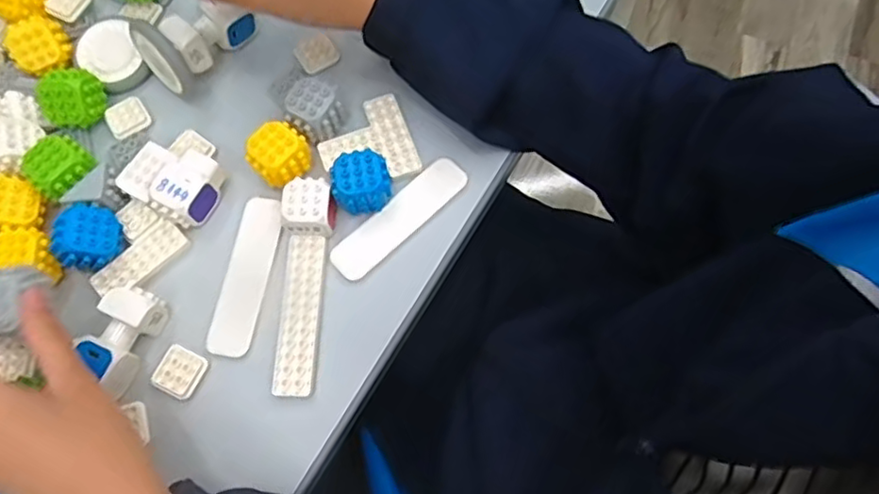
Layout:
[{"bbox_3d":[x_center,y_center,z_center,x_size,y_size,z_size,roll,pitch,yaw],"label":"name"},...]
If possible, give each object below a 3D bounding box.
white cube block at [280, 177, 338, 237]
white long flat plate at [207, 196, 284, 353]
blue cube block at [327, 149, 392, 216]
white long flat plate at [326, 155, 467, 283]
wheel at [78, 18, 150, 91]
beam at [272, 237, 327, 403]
[{"bbox_3d":[-0.083,-0.026,0.407,0.034,0.024,0.032,-2,70,2],"label":"white cube block"},{"bbox_3d":[-0.126,0.017,0.407,0.030,0.005,0.105,9,71,6],"label":"white long flat plate"},{"bbox_3d":[-0.051,-0.043,0.413,0.037,0.028,0.042,-9,70,0],"label":"blue cube block"},{"bbox_3d":[-0.027,-0.020,0.420,0.106,0.006,0.028,-43,74,-12],"label":"white long flat plate"},{"bbox_3d":[-0.240,-0.141,0.457,0.041,0.016,0.051,-25,71,-6],"label":"wheel"},{"bbox_3d":[-0.089,0.042,0.396,0.025,0.005,0.103,0,70,3],"label":"beam"}]

